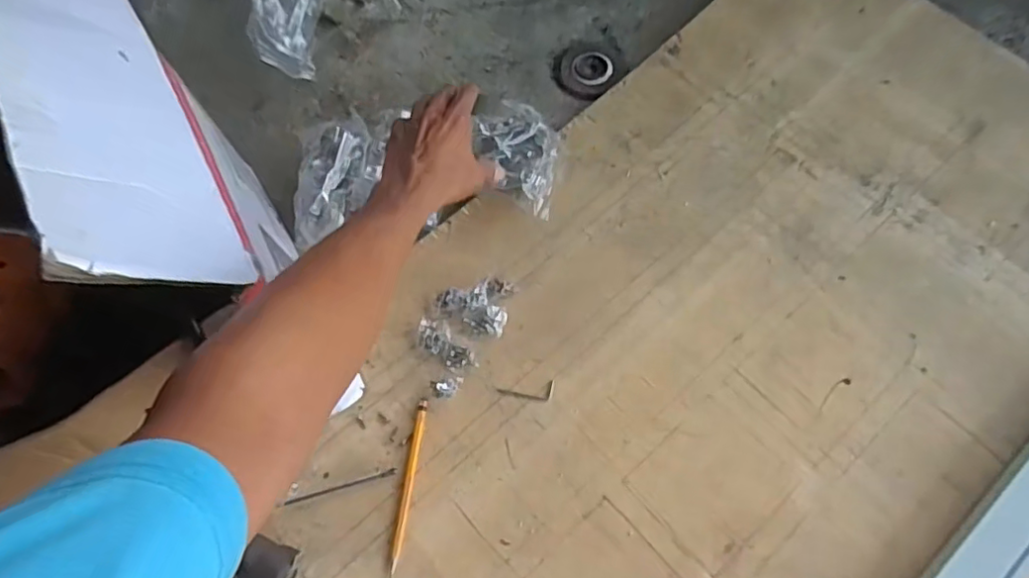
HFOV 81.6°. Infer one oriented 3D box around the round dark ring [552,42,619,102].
[{"bbox_3d":[0.086,-0.266,0.716,0.078,0.009,0.076,-36,69,-12],"label":"round dark ring"}]

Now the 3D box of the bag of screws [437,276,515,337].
[{"bbox_3d":[-0.040,0.012,0.585,0.070,0.017,0.055,14,68,9],"label":"bag of screws"}]

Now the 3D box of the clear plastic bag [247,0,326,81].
[{"bbox_3d":[-0.260,-0.328,0.704,0.048,0.100,0.140,12,67,8],"label":"clear plastic bag"}]

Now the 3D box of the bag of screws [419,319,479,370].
[{"bbox_3d":[-0.067,0.055,0.571,0.069,0.007,0.026,38,73,18],"label":"bag of screws"}]

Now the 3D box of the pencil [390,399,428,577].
[{"bbox_3d":[-0.093,0.171,0.525,0.010,0.004,0.146,5,67,5],"label":"pencil"}]

